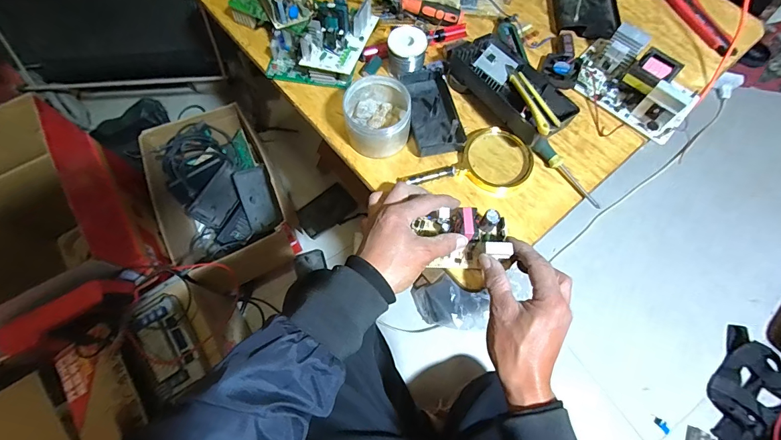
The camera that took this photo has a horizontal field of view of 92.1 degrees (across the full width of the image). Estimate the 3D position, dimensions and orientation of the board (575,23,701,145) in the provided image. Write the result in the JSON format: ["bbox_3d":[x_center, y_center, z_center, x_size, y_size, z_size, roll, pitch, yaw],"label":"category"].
[{"bbox_3d":[0.344,-0.197,0.520,0.160,0.053,0.109,41,73,14],"label":"board"}]

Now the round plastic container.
[{"bbox_3d":[-0.016,-0.133,0.483,0.081,0.061,0.087,0,68,-1],"label":"round plastic container"}]

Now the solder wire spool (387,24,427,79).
[{"bbox_3d":[0.022,-0.226,0.517,0.050,0.052,0.051,0,68,-1],"label":"solder wire spool"}]

